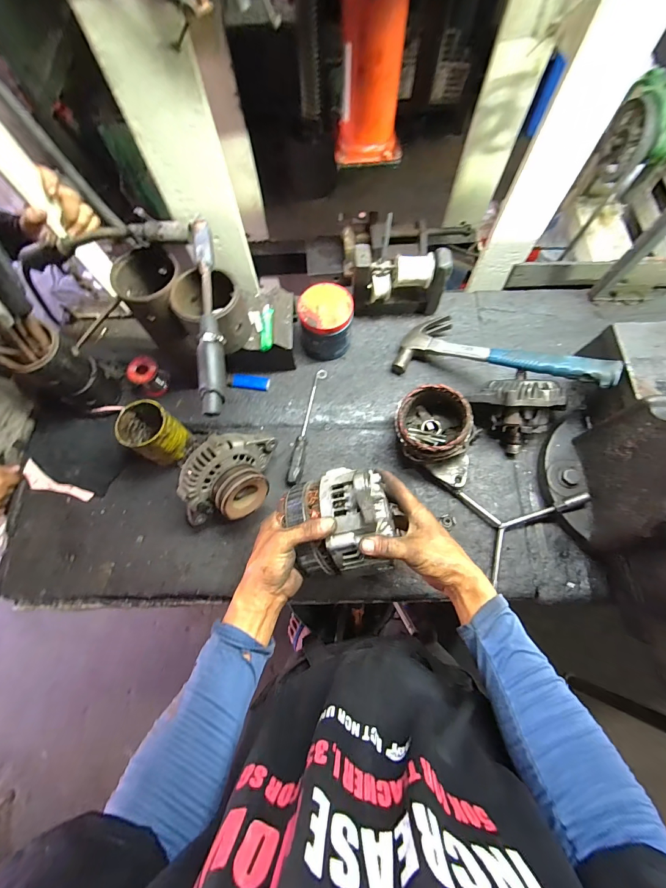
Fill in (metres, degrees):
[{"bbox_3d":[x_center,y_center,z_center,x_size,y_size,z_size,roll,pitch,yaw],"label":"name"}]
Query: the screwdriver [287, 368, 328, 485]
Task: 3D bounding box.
[{"bbox_3d":[-0.044,-0.036,0.624,0.024,0.022,0.226,12,72,5],"label":"screwdriver"}]

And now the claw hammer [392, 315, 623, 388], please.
[{"bbox_3d":[0.266,-0.145,0.578,0.326,0.028,0.120,21,71,34],"label":"claw hammer"}]

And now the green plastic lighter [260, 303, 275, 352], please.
[{"bbox_3d":[-0.111,-0.201,0.602,0.021,0.012,0.090,1,72,1],"label":"green plastic lighter"}]

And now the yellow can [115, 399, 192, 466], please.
[{"bbox_3d":[-0.289,-0.014,0.580,0.072,0.108,0.074,0,72,1],"label":"yellow can"}]

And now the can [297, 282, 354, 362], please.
[{"bbox_3d":[-0.012,-0.212,0.635,0.091,0.106,0.091,0,72,1],"label":"can"}]

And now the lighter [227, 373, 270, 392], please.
[{"bbox_3d":[-0.157,-0.116,0.657,0.074,0.015,0.026,6,72,3],"label":"lighter"}]

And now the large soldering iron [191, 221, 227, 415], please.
[{"bbox_3d":[-0.150,-0.160,0.426,0.030,0.025,0.262,-8,72,-2],"label":"large soldering iron"}]

